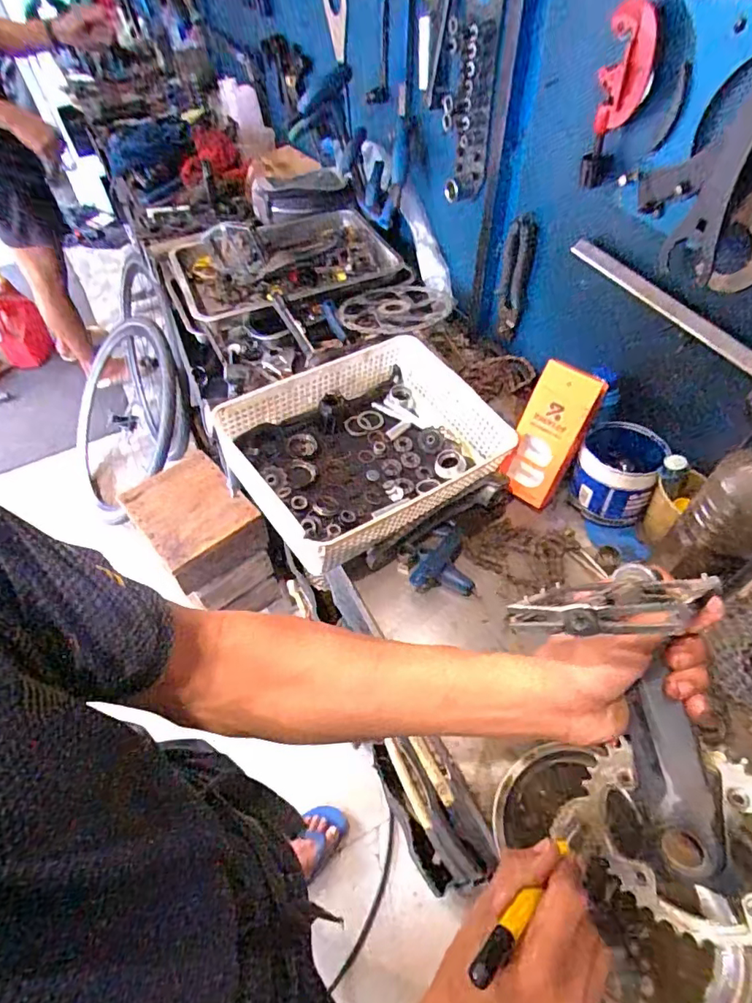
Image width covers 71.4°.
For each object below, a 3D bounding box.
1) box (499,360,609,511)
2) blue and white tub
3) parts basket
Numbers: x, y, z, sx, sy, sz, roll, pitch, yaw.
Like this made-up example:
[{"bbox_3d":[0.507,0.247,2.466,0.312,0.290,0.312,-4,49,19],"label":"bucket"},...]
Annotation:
[{"bbox_3d":[0.223,-0.082,0.680,0.081,0.184,0.029,28,34,22],"label":"box"},{"bbox_3d":[0.307,-0.037,0.672,0.095,0.087,0.103,-1,53,2],"label":"blue and white tub"},{"bbox_3d":[-0.002,-0.072,0.709,0.341,0.119,0.244,-30,57,-19],"label":"parts basket"}]

